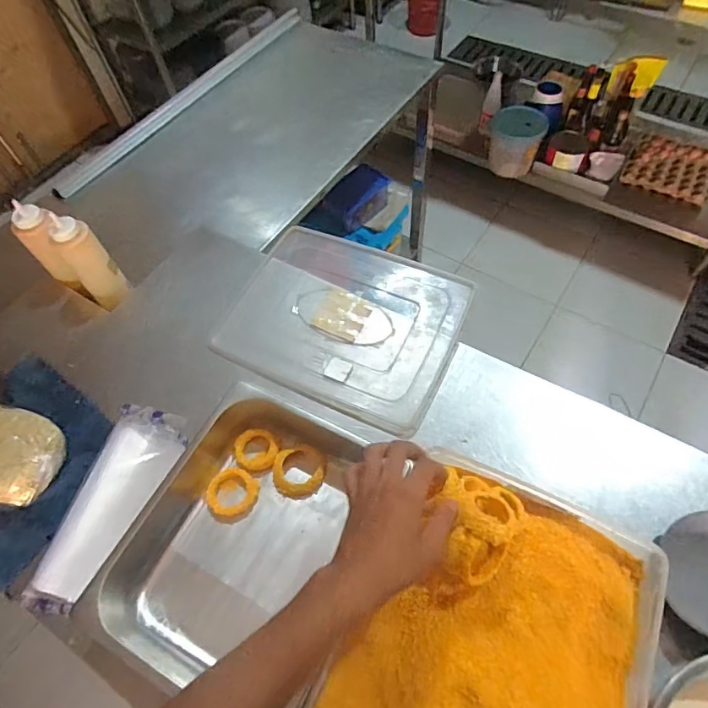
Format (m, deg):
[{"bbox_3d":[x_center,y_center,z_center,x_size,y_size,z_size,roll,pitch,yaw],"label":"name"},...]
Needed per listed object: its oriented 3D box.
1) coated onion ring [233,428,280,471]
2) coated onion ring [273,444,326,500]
[{"bbox_3d":[-0.132,0.129,0.641,0.056,0.014,0.055,-2,60,3],"label":"coated onion ring"},{"bbox_3d":[-0.074,0.156,0.630,0.067,0.016,0.067,-2,60,3],"label":"coated onion ring"}]

